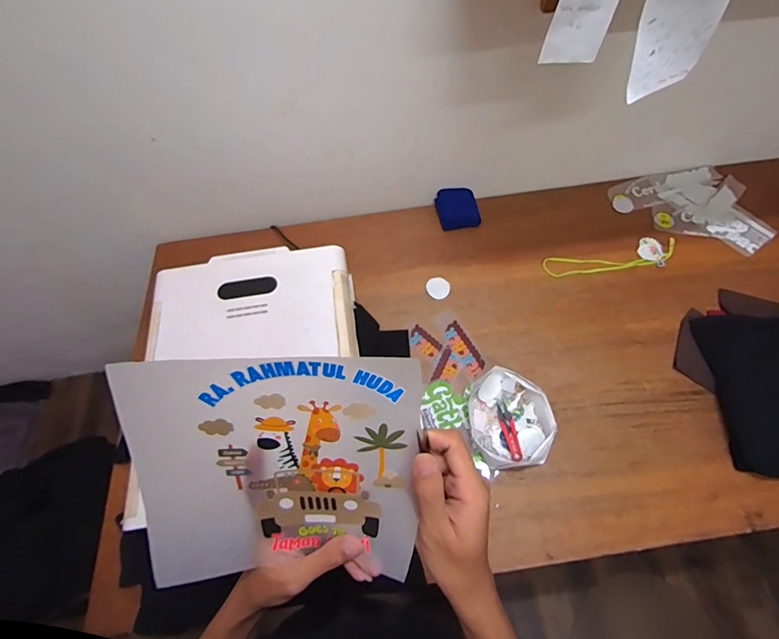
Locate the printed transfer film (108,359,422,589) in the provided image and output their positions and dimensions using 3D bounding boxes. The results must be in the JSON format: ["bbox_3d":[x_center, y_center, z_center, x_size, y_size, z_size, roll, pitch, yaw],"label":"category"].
[{"bbox_3d":[-0.078,0.116,0.292,0.202,0.181,0.031,-3,26,0],"label":"printed transfer film"}]

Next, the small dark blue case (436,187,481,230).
[{"bbox_3d":[0.191,-0.311,1.127,0.115,0.041,0.116,-10,61,-2],"label":"small dark blue case"}]

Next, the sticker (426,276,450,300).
[{"bbox_3d":[0.123,-0.080,1.021,0.058,0.005,0.060,-1,64,2],"label":"sticker"}]

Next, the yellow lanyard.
[{"bbox_3d":[0.573,-0.159,1.037,0.354,0.007,0.089,-10,61,-2],"label":"yellow lanyard"}]

